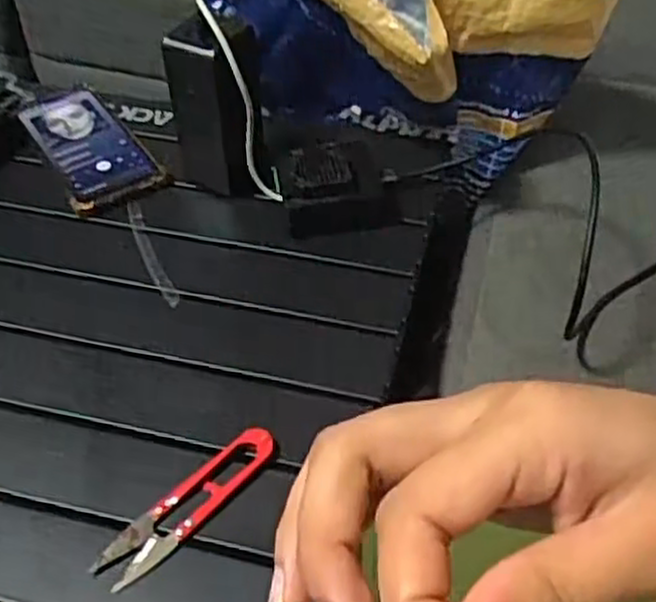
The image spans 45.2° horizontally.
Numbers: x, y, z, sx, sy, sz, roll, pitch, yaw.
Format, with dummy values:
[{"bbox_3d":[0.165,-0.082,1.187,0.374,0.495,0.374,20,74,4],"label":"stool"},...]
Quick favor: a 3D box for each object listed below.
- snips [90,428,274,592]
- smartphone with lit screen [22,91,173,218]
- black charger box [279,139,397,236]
[{"bbox_3d":[-0.078,0.114,0.448,0.027,0.009,0.117,36,57,29],"label":"snips"},{"bbox_3d":[-0.205,-0.132,0.674,0.073,0.015,0.164,-26,52,-21],"label":"smartphone with lit screen"},{"bbox_3d":[0.007,-0.091,0.614,0.090,0.044,0.076,-11,48,-10],"label":"black charger box"}]

